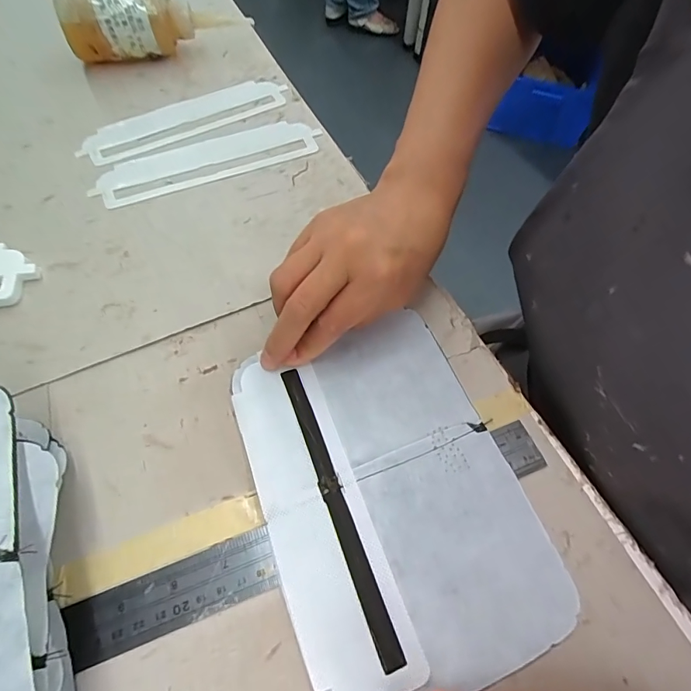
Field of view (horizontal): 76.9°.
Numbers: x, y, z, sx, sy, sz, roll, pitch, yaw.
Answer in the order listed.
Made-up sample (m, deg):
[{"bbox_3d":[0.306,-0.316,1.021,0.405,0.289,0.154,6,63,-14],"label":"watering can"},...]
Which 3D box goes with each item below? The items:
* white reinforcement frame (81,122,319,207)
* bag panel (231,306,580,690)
[{"bbox_3d":[-0.115,-0.158,0.366,0.183,0.005,0.054,-22,63,-11],"label":"white reinforcement frame"},{"bbox_3d":[0.022,0.075,0.238,0.130,0.004,0.186,-20,63,-10],"label":"bag panel"}]

